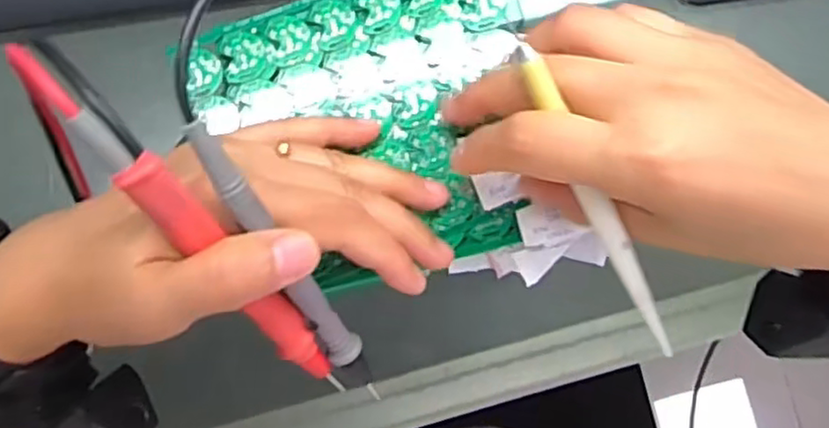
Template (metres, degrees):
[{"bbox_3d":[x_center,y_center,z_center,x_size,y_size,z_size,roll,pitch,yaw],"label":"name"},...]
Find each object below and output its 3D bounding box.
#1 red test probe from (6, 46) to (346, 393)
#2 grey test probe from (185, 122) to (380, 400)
[{"bbox_3d":[-0.065,0.012,0.217,0.013,0.010,0.157,-40,125,-9],"label":"red test probe"},{"bbox_3d":[-0.040,0.023,0.233,0.014,0.008,0.136,-31,126,-8],"label":"grey test probe"}]

